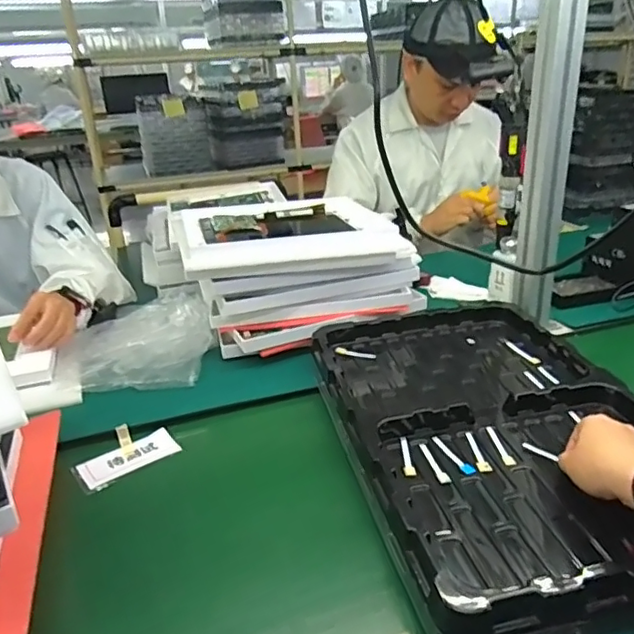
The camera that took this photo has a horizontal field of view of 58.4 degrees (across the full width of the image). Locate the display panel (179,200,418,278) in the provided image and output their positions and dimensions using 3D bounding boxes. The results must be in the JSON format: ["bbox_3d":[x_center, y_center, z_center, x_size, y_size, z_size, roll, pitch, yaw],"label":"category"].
[{"bbox_3d":[-0.048,-0.134,0.911,0.325,0.045,0.254,-7,25,-10],"label":"display panel"}]

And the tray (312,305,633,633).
[{"bbox_3d":[0.183,0.106,0.604,0.307,0.038,0.467,-8,25,-11],"label":"tray"}]

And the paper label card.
[{"bbox_3d":[-0.216,0.160,0.651,0.107,0.006,0.053,-18,34,-34],"label":"paper label card"}]

